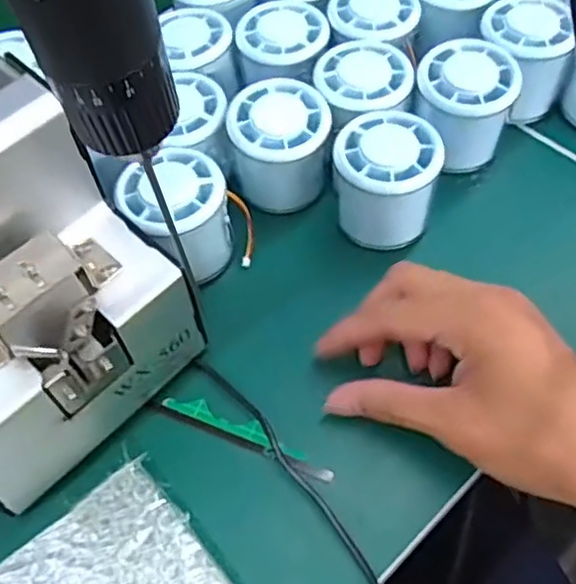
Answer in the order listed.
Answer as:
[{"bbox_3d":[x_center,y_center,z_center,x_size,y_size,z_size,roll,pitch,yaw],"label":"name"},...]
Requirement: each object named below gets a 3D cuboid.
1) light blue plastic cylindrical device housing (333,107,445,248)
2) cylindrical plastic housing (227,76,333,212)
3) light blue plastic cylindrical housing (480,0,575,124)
[{"bbox_3d":[0.053,-0.062,0.380,0.053,0.063,0.053,-2,57,3],"label":"light blue plastic cylindrical device housing"},{"bbox_3d":[-0.004,-0.081,0.397,0.054,0.061,0.055,-2,57,3],"label":"cylindrical plastic housing"},{"bbox_3d":[0.146,-0.141,0.423,0.056,0.060,0.064,9,59,10],"label":"light blue plastic cylindrical housing"}]

